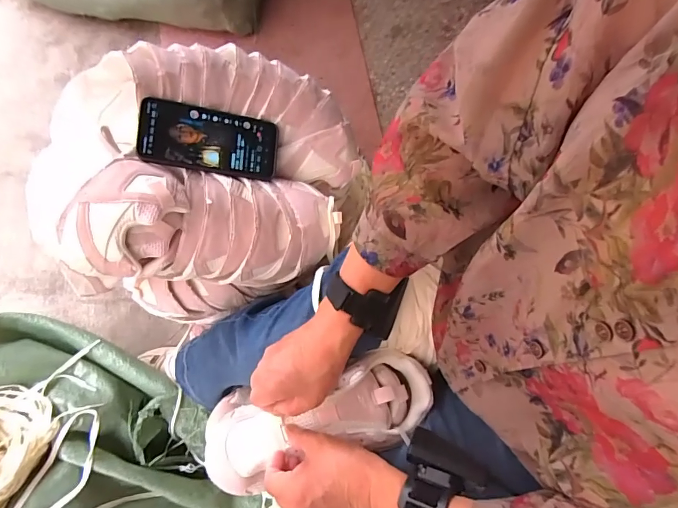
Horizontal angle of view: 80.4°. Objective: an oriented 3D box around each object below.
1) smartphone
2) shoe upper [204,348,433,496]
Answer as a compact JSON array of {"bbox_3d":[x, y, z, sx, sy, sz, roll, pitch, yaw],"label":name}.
[{"bbox_3d":[-0.160,-0.144,0.505,0.166,0.009,0.081,3,87,-24],"label":"smartphone"},{"bbox_3d":[-0.019,0.181,0.455,0.242,0.101,0.096,-15,75,-2],"label":"shoe upper"}]

